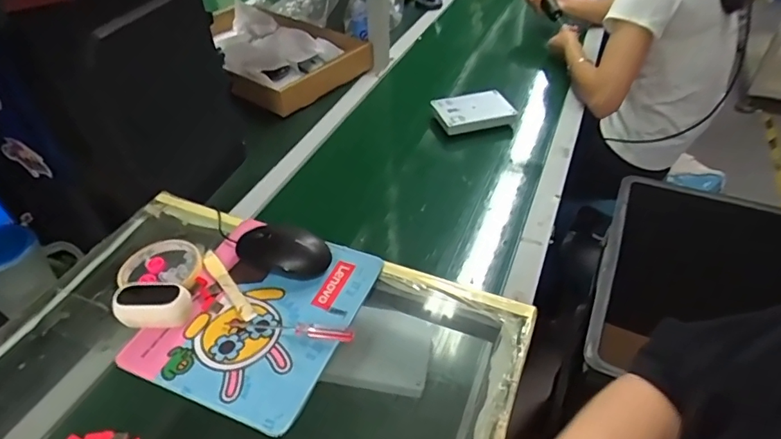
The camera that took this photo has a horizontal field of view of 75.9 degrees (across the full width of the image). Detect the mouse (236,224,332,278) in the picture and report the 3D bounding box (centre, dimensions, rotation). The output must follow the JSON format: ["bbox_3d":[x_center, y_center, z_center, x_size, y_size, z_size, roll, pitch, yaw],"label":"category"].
[{"bbox_3d":[-0.120,0.035,0.556,0.105,0.036,0.050,9,43,11],"label":"mouse"}]

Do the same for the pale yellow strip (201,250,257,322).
[{"bbox_3d":[-0.175,0.070,0.538,0.016,0.009,0.107,-29,49,-28],"label":"pale yellow strip"}]

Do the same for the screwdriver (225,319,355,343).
[{"bbox_3d":[-0.099,0.108,0.491,0.126,0.010,0.016,4,42,6],"label":"screwdriver"}]

